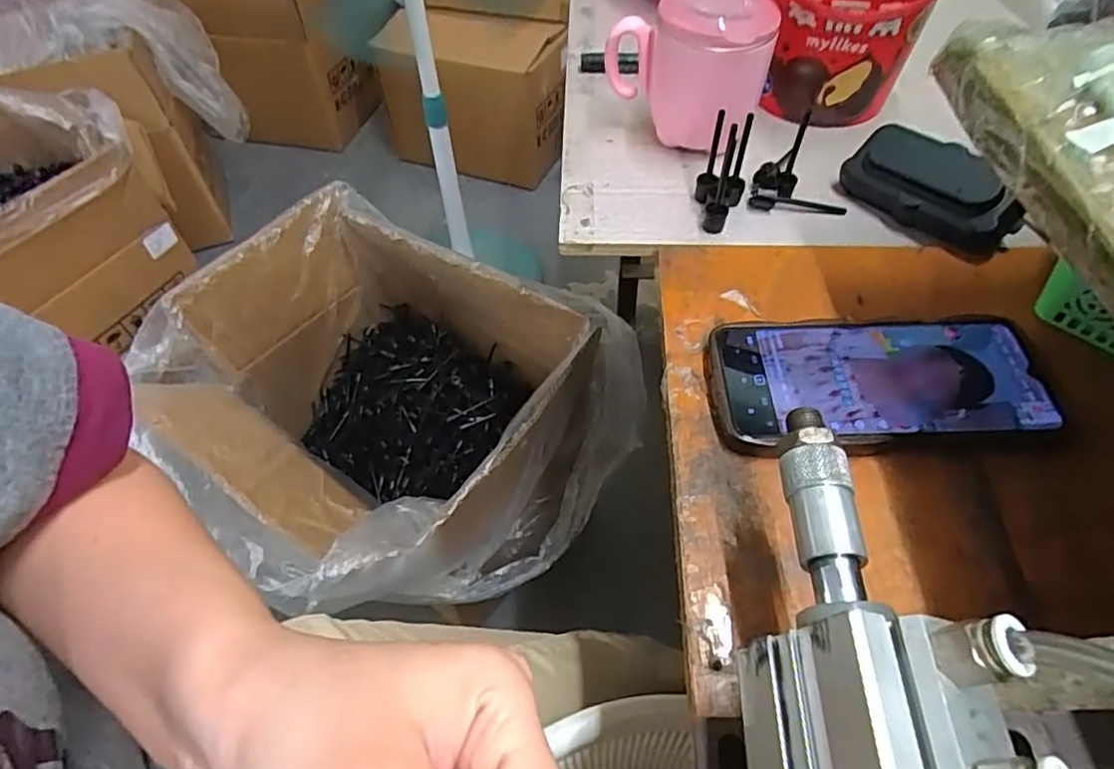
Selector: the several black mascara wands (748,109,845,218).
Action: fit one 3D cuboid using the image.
[{"bbox_3d":[0.162,-0.143,0.403,0.060,0.052,0.036,18,56,14],"label":"several black mascara wands"}]

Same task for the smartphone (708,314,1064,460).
[{"bbox_3d":[0.162,0.000,0.324,0.162,0.016,0.079,0,54,1],"label":"smartphone"}]

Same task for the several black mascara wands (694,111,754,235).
[{"bbox_3d":[0.105,-0.134,0.398,0.030,0.060,0.040,13,55,11],"label":"several black mascara wands"}]

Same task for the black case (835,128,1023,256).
[{"bbox_3d":[0.234,-0.124,0.393,0.042,0.037,0.106,-28,58,-18],"label":"black case"}]

